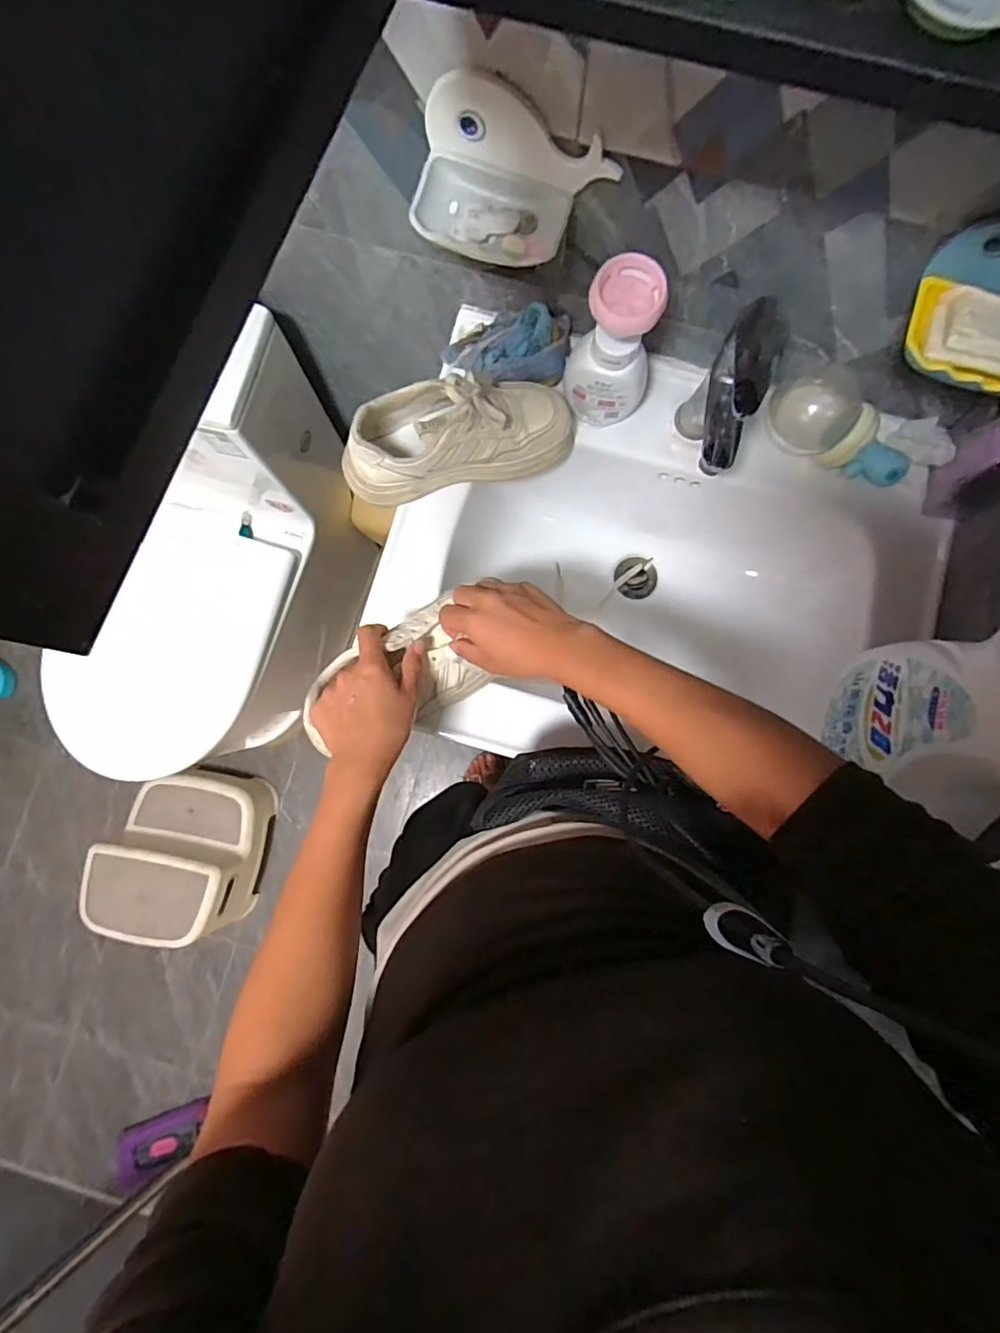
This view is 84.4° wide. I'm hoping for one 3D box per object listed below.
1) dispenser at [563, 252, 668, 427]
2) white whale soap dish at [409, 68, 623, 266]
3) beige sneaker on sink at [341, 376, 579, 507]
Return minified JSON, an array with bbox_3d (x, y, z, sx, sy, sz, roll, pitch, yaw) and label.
[{"bbox_3d":[0.112,-0.311,0.543,0.080,0.158,0.057,6,82,0],"label":"dispenser"},{"bbox_3d":[0.007,-0.387,0.444,0.157,0.075,0.081,17,82,2],"label":"white whale soap dish"},{"bbox_3d":[-0.044,-0.246,0.571,0.245,0.103,0.086,-16,83,-3],"label":"beige sneaker on sink"}]

